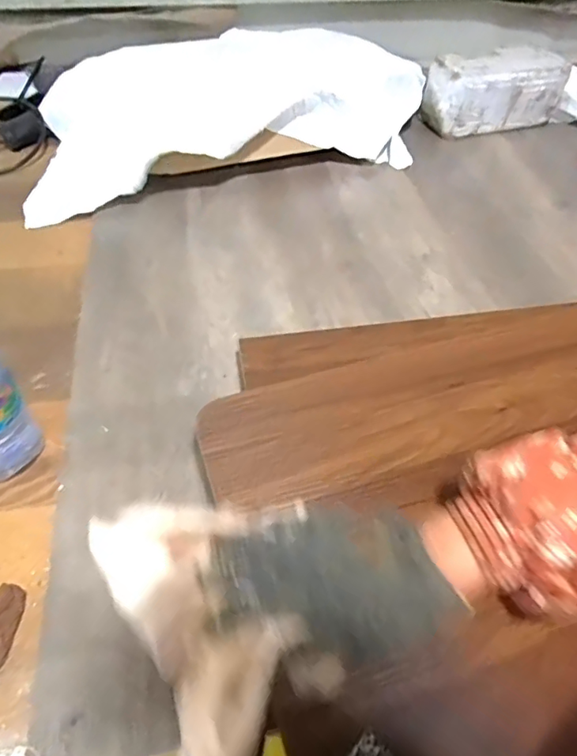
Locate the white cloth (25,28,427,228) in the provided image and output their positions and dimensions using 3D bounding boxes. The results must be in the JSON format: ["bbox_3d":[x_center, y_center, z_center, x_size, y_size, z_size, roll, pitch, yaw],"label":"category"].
[{"bbox_3d":[-0.095,-0.450,0.840,0.649,0.099,0.342,-13,51,-14],"label":"white cloth"}]

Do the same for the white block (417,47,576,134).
[{"bbox_3d":[0.370,-0.514,0.910,0.245,0.109,0.091,-11,50,-12],"label":"white block"}]

